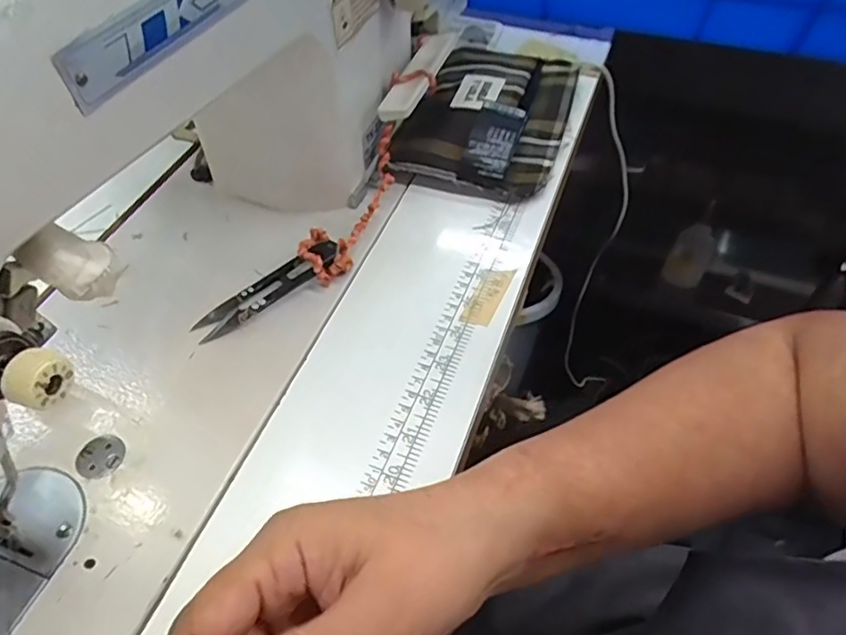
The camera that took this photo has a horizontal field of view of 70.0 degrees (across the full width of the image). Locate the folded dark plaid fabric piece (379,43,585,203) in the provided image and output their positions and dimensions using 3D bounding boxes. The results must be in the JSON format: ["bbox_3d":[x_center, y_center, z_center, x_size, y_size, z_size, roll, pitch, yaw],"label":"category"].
[{"bbox_3d":[0.061,-0.180,0.505,0.118,0.029,0.219,15,53,13],"label":"folded dark plaid fabric piece"}]

